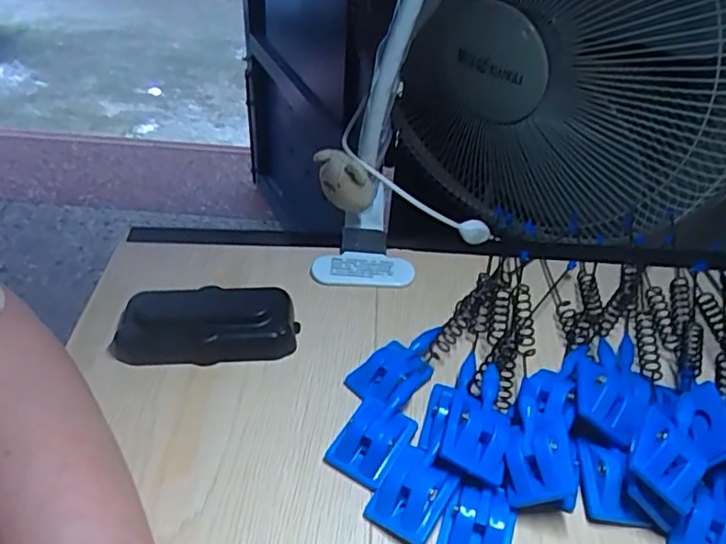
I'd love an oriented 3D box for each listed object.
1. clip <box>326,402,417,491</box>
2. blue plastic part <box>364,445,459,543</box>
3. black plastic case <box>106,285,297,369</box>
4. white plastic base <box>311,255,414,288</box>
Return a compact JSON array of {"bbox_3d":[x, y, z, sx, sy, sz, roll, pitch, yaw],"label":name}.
[{"bbox_3d":[0.005,0.093,0.334,0.035,0.020,0.043,25,46,23],"label":"clip"},{"bbox_3d":[0.025,0.114,0.309,0.033,0.023,0.040,26,47,24],"label":"blue plastic part"},{"bbox_3d":[-0.098,0.035,0.386,0.108,0.028,0.044,-2,42,-5],"label":"black plastic case"},{"bbox_3d":[0.000,-0.001,0.445,0.072,0.005,0.026,2,65,5],"label":"white plastic base"}]

